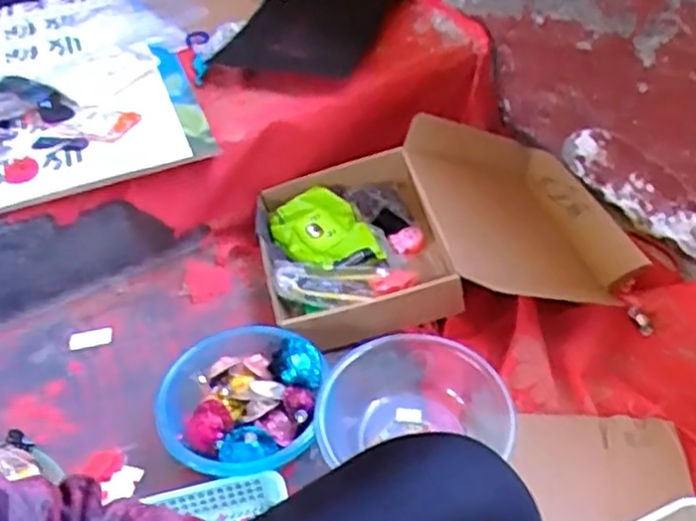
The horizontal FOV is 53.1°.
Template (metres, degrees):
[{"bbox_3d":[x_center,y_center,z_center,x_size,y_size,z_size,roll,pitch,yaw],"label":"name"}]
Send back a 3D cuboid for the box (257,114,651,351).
[{"bbox_3d":[0.147,-0.064,1.110,0.567,0.119,0.373,-12,45,-8],"label":"box"}]

